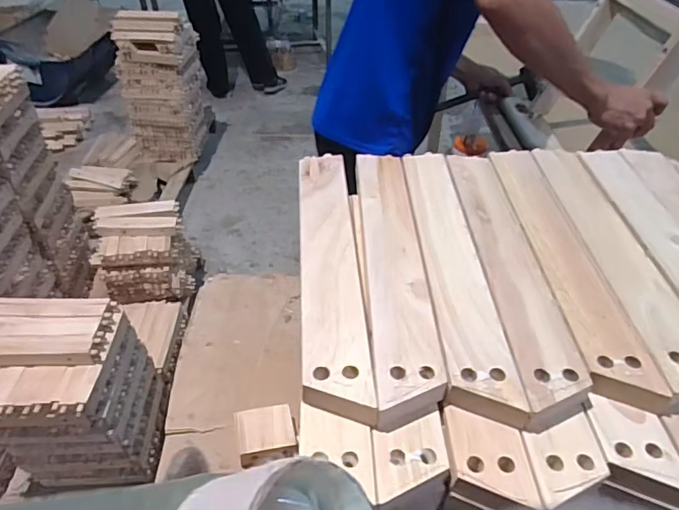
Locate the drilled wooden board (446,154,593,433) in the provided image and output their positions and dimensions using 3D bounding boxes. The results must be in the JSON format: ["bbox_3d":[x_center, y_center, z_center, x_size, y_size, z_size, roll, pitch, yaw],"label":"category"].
[{"bbox_3d":[0.134,0.003,0.408,0.046,0.020,0.291,0,41,0],"label":"drilled wooden board"}]

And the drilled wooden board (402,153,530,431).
[{"bbox_3d":[0.088,0.004,0.407,0.046,0.022,0.290,-1,41,-2],"label":"drilled wooden board"}]

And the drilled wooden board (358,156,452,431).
[{"bbox_3d":[0.042,0.002,0.405,0.046,0.017,0.287,-1,41,-1],"label":"drilled wooden board"}]

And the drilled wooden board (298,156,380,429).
[{"bbox_3d":[-0.009,0.000,0.397,0.044,0.013,0.284,-2,41,-3],"label":"drilled wooden board"}]

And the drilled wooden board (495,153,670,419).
[{"bbox_3d":[0.180,-0.006,0.414,0.046,0.015,0.290,-1,41,-1],"label":"drilled wooden board"}]

